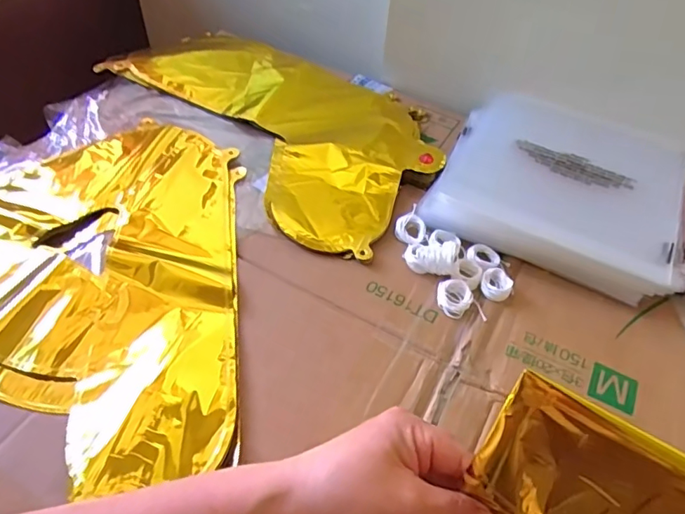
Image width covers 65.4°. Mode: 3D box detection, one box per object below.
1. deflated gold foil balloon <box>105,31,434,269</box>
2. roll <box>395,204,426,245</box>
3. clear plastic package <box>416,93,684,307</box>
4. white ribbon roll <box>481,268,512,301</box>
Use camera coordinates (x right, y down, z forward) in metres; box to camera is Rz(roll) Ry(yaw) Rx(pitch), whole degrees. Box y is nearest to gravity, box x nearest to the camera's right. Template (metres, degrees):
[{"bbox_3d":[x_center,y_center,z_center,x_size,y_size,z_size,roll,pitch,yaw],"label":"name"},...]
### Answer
[{"bbox_3d":[-0.081,-0.167,0.590,0.412,0.014,0.225,35,56,23],"label":"deflated gold foil balloon"},{"bbox_3d":[0.063,-0.029,0.485,0.027,0.013,0.037,10,50,5],"label":"roll"},{"bbox_3d":[0.226,-0.082,0.543,0.226,0.024,0.247,21,52,14],"label":"clear plastic package"},{"bbox_3d":[0.130,0.023,0.450,0.025,0.009,0.028,17,51,11],"label":"white ribbon roll"}]

